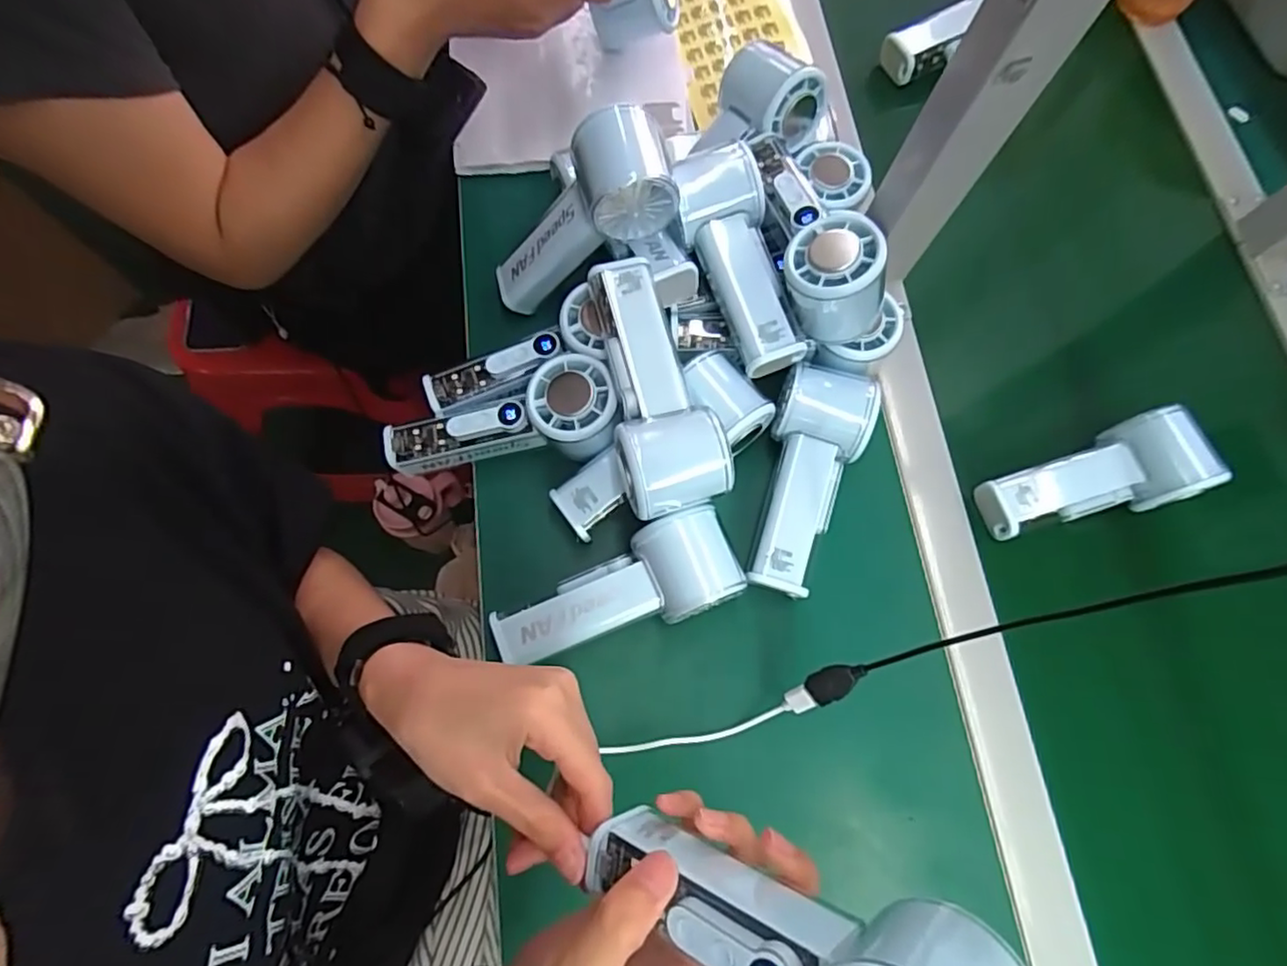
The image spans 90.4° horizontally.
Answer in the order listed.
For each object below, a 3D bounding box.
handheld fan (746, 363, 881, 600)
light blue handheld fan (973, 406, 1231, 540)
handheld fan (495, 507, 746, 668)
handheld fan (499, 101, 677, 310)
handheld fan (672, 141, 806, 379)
[{"bbox_3d":[0.103,-0.004,0.418,0.058,0.045,0.150,22,71,3],"label":"handheld fan"},{"bbox_3d":[0.304,0.001,0.427,0.139,0.039,0.059,-20,74,-10],"label":"light blue handheld fan"},{"bbox_3d":[-0.017,0.069,0.387,0.147,0.052,0.056,-20,74,-10],"label":"handheld fan"},{"bbox_3d":[-0.043,-0.168,0.418,0.059,0.153,0.054,6,63,-46],"label":"handheld fan"},{"bbox_3d":[0.061,-0.144,0.419,0.056,0.049,0.149,-16,87,-7],"label":"handheld fan"}]

